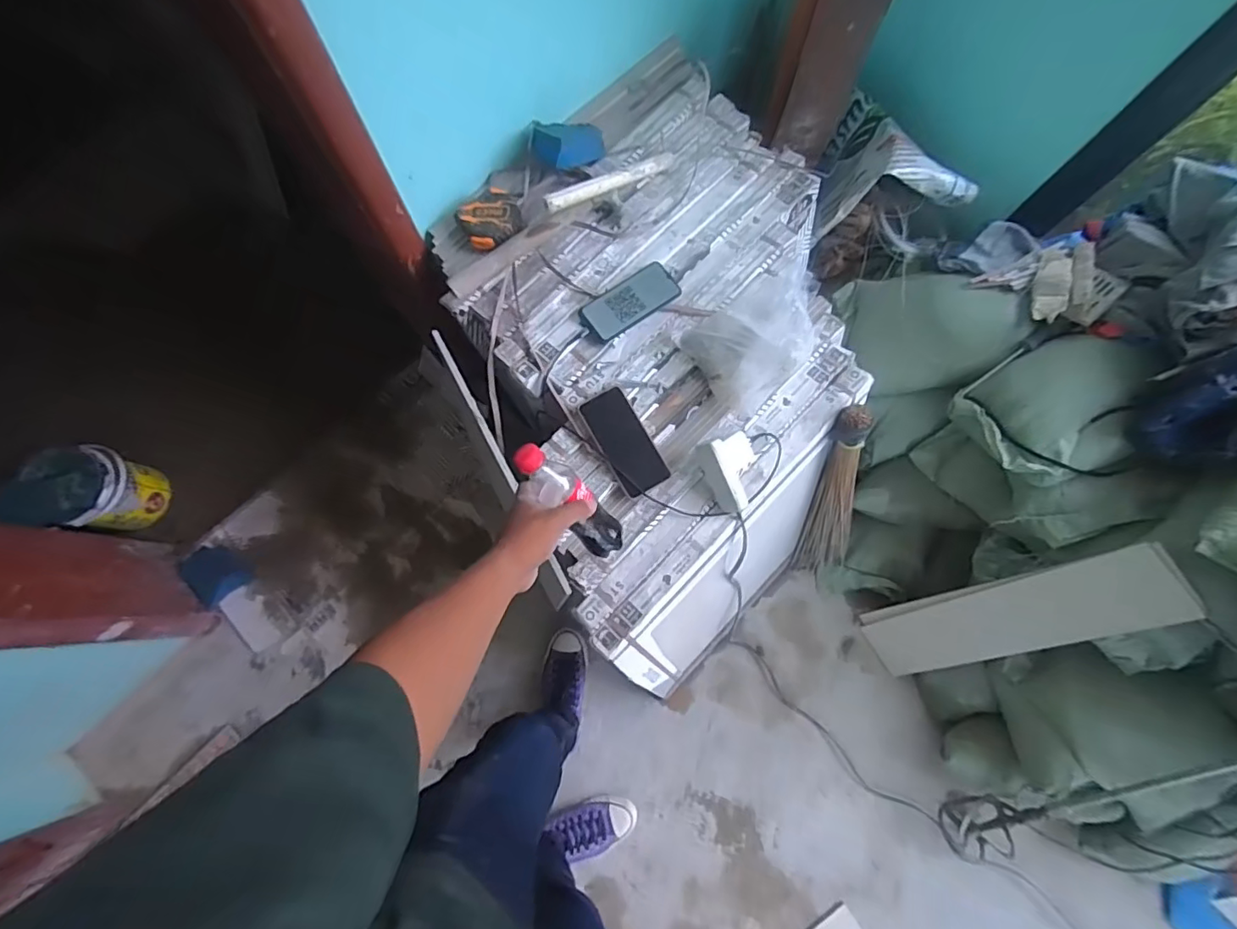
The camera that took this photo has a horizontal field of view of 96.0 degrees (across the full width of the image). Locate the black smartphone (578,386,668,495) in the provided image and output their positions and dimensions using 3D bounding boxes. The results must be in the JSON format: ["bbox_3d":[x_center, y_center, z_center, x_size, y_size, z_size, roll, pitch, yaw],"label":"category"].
[{"bbox_3d":[0.009,-0.037,0.855,0.073,0.015,0.165,-28,79,-8],"label":"black smartphone"}]

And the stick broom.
[{"bbox_3d":[0.439,0.078,1.121,0.114,0.609,0.072,-32,57,-9],"label":"stick broom"}]

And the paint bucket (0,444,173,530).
[{"bbox_3d":[-1.214,0.062,1.279,0.206,0.216,0.181,3,76,-1],"label":"paint bucket"}]

